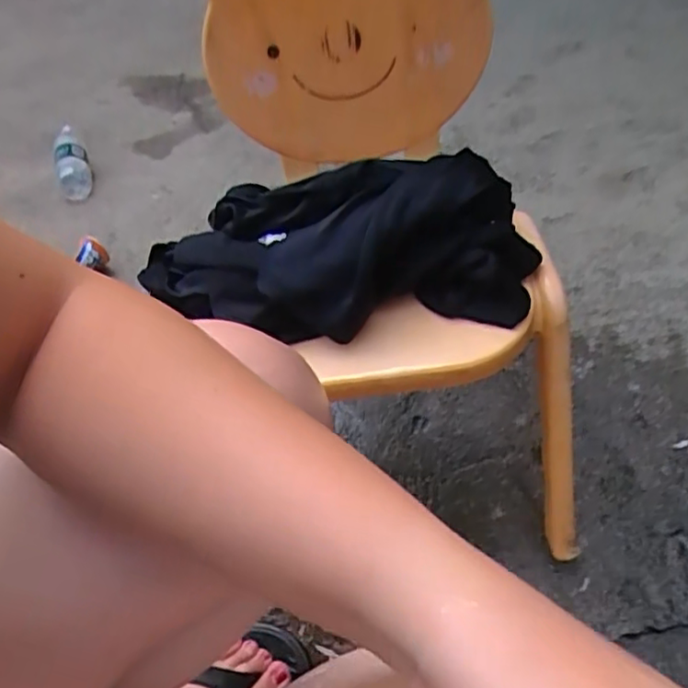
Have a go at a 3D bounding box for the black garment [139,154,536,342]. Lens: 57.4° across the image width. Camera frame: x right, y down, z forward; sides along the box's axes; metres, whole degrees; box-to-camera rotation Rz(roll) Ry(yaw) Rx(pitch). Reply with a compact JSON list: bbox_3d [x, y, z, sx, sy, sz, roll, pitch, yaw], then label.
[{"bbox_3d":[-0.011,-0.089,0.553,0.350,0.108,0.165,12,47,10],"label":"black garment"}]

